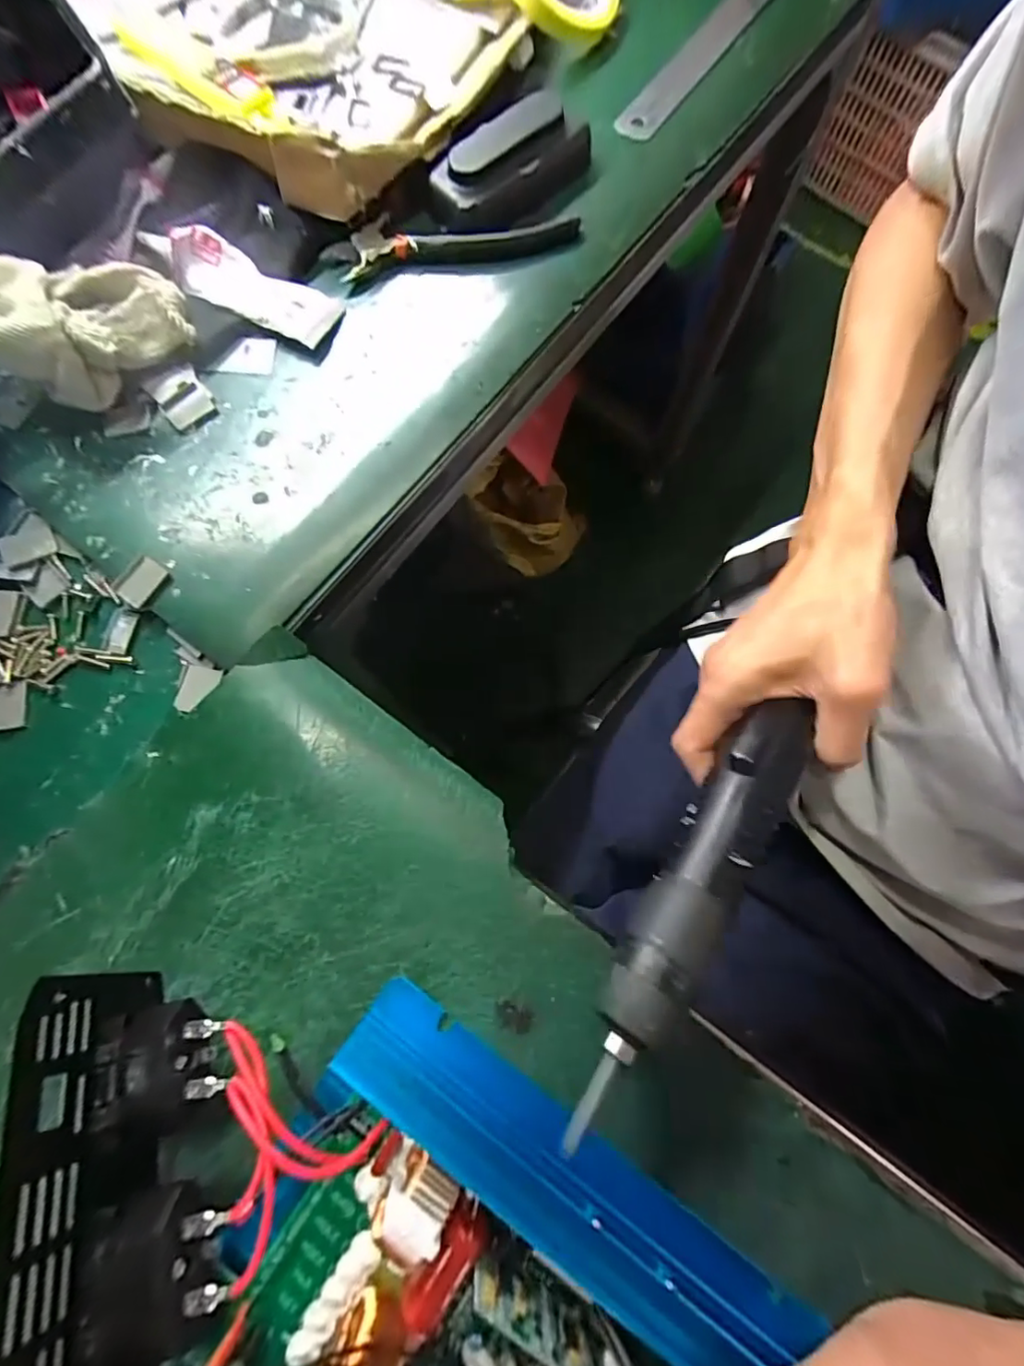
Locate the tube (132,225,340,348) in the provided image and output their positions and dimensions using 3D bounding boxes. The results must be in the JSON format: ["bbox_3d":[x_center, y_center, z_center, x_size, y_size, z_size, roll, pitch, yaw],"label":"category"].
[{"bbox_3d":[-0.153,-0.229,0.303,0.111,0.026,0.038,25,78,7],"label":"tube"}]

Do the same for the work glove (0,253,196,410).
[{"bbox_3d":[-0.210,-0.179,0.268,0.082,0.053,0.062,-21,77,-4],"label":"work glove"}]

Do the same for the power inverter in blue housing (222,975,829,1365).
[{"bbox_3d":[-0.019,0.235,0.171,0.214,0.056,0.169,32,79,8],"label":"power inverter in blue housing"}]

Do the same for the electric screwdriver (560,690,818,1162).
[{"bbox_3d":[0.080,0.085,0.228,0.033,0.032,0.202,35,67,9],"label":"electric screwdriver"}]

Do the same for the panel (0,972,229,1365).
[{"bbox_3d":[-0.126,0.171,0.177,0.054,0.050,0.141,-14,62,-2],"label":"panel"}]

